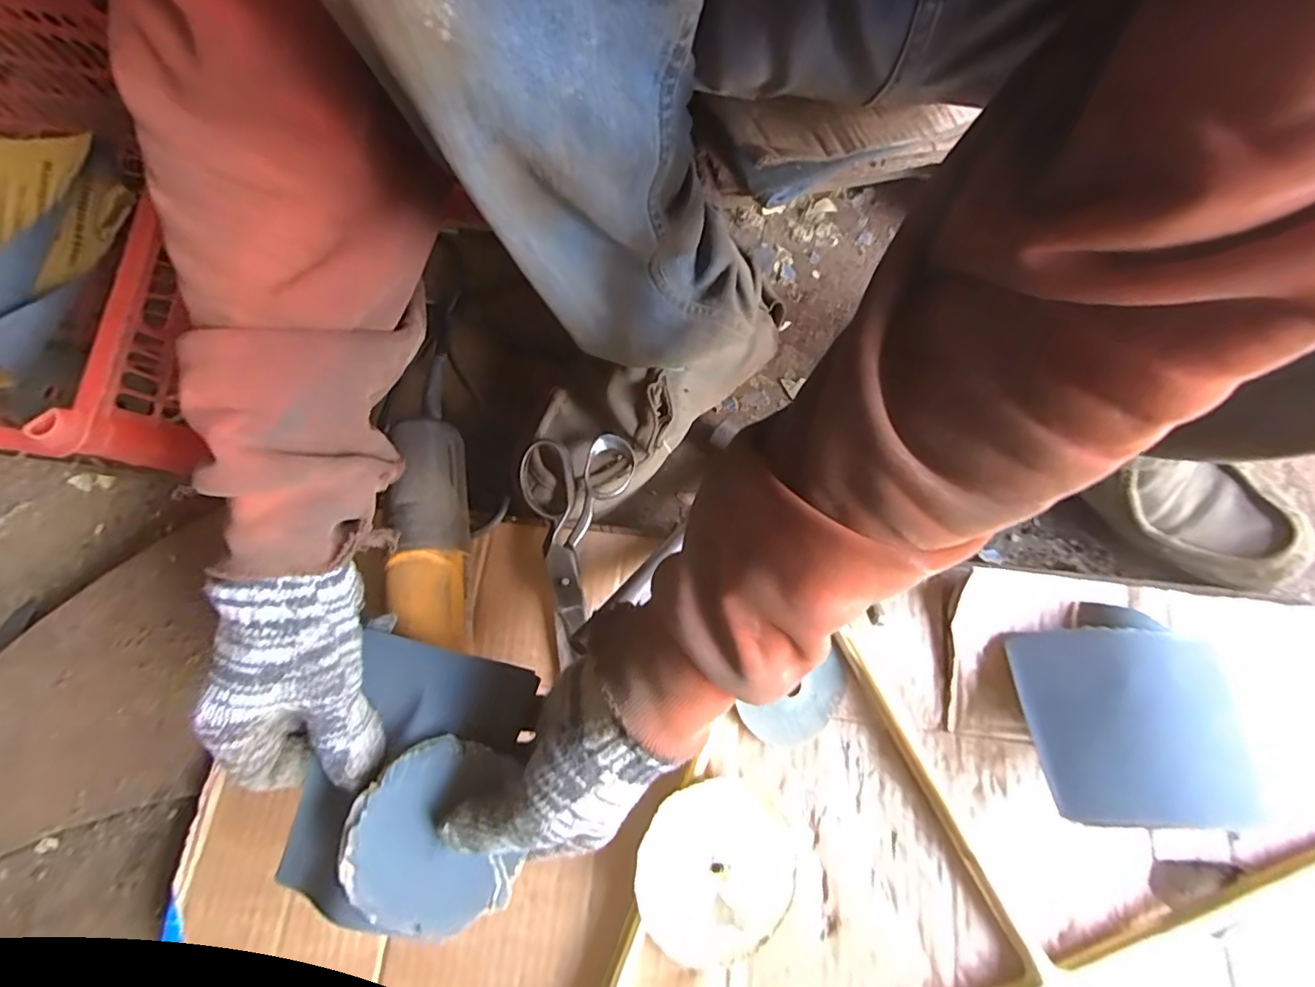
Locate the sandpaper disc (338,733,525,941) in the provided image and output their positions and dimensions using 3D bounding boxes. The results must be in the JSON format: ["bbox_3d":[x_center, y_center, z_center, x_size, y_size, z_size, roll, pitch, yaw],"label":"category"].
[{"bbox_3d":[-0.122,0.185,0.307,0.082,0.007,0.094,-4,76,-21],"label":"sandpaper disc"}]

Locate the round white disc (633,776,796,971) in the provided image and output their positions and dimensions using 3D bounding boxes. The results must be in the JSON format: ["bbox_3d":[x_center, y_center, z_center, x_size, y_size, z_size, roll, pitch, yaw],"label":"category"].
[{"bbox_3d":[0.037,0.248,0.377,0.101,0.010,0.105,3,74,-11],"label":"round white disc"}]

